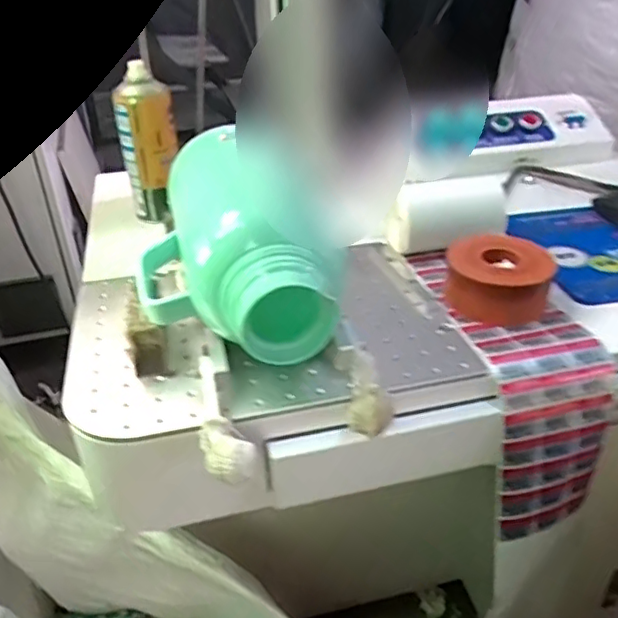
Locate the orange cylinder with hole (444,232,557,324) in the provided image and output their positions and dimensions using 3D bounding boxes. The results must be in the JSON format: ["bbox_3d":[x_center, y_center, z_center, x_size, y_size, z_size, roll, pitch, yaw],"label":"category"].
[{"bbox_3d":[0.187,-0.034,0.599,0.099,0.052,0.089,8,35,14],"label":"orange cylinder with hole"}]

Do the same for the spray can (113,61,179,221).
[{"bbox_3d":[-0.197,-0.206,0.758,0.068,0.172,0.052,-10,35,-13],"label":"spray can"}]

